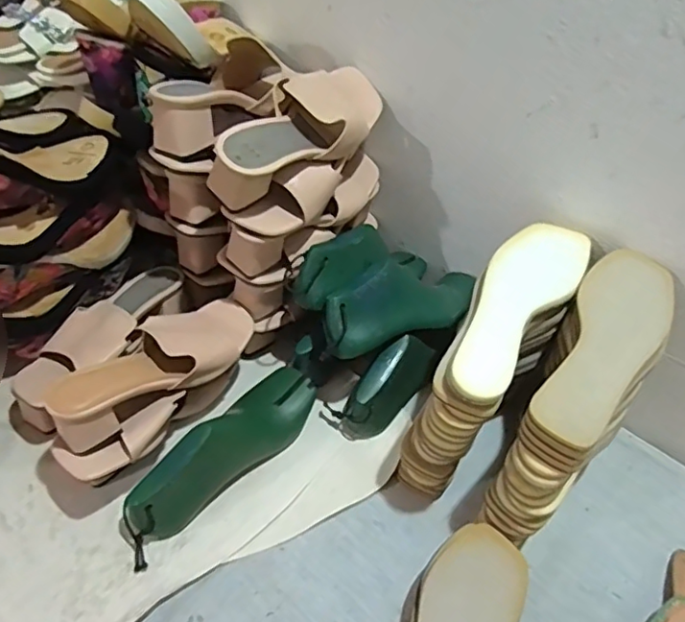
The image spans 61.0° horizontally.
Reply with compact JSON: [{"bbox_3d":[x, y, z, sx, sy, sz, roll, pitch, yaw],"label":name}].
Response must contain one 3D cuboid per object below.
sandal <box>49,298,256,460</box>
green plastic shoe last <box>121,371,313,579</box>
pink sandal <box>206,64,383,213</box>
[{"bbox_3d":[-0.192,0.051,0.616,0.092,0.065,0.232,37,57,26],"label":"sandal"},{"bbox_3d":[-0.136,0.145,0.637,0.077,0.096,0.255,36,54,25],"label":"green plastic shoe last"},{"bbox_3d":[-0.038,-0.191,0.624,0.091,0.074,0.233,24,52,17],"label":"pink sandal"}]

